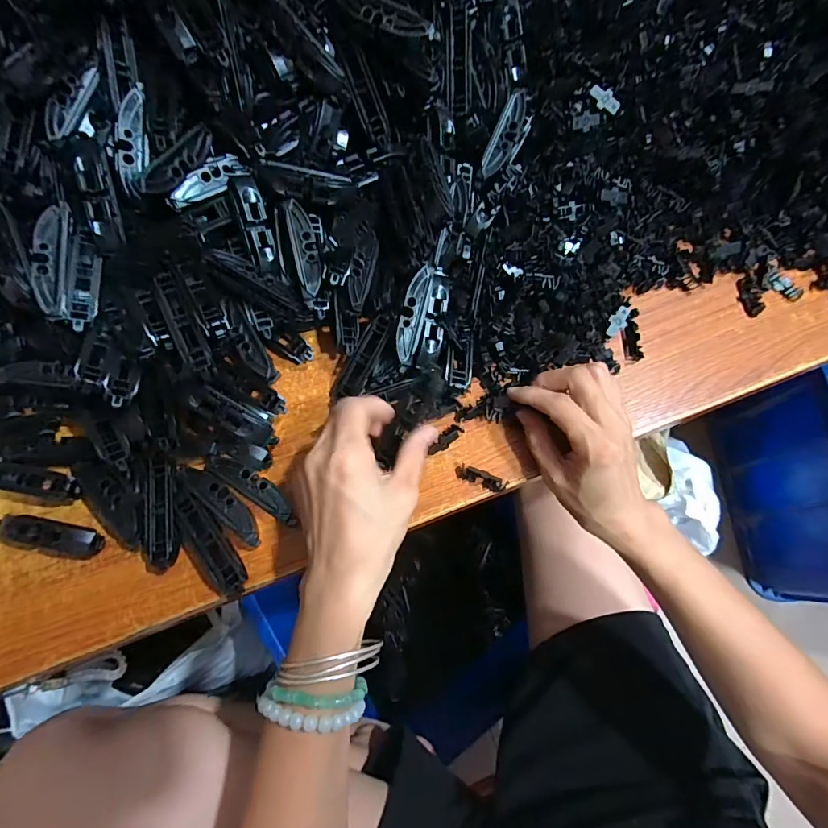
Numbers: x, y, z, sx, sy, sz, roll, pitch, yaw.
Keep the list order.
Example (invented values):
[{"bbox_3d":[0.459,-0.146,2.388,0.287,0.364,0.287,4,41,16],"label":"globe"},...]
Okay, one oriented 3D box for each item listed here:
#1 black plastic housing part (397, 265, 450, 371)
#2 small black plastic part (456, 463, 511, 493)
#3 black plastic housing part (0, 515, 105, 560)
[{"bbox_3d":[0.008,-0.073,0.336,0.031,0.020,0.075,13,88,6],"label":"black plastic housing part"},{"bbox_3d":[0.050,0.047,0.331,0.039,0.008,0.011,20,73,8],"label":"small black plastic part"},{"bbox_3d":[-0.263,0.089,0.324,0.079,0.015,0.023,9,72,5],"label":"black plastic housing part"}]

